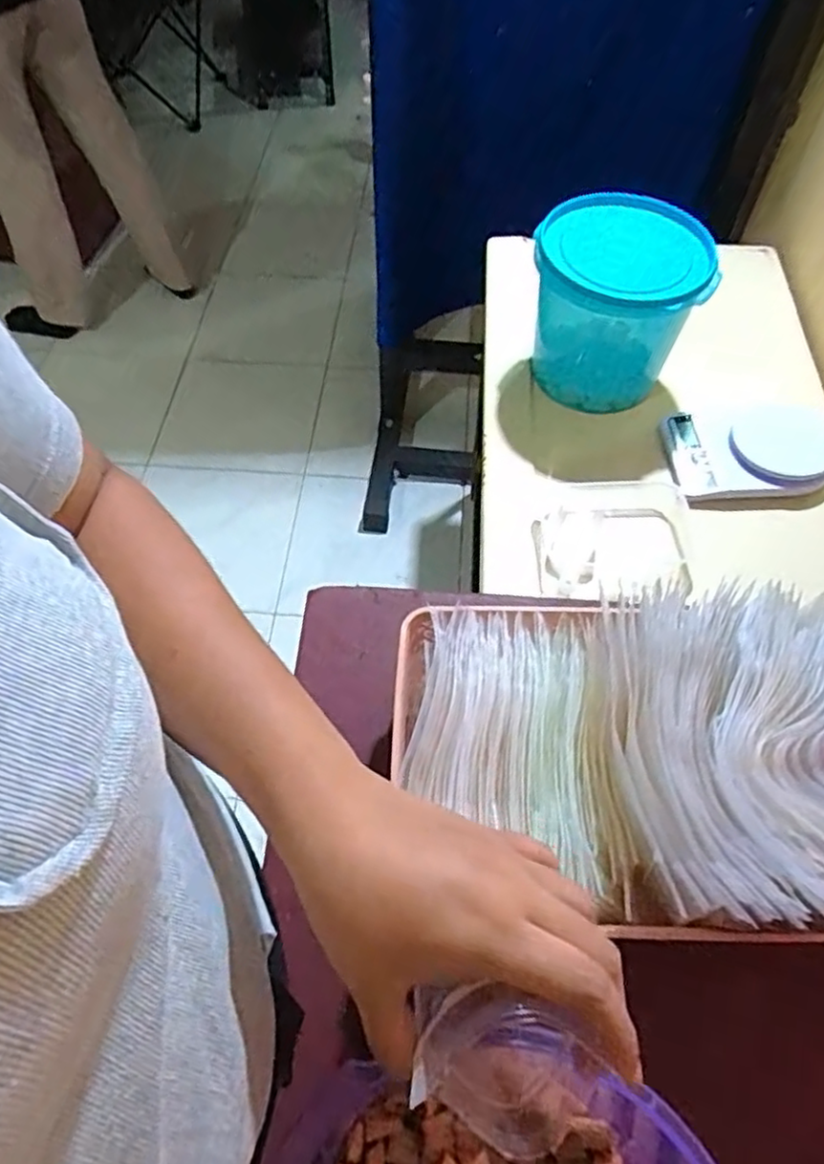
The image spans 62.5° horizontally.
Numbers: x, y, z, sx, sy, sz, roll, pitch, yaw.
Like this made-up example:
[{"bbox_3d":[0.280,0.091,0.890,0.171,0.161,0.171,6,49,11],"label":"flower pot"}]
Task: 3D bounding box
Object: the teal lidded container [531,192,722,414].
[{"bbox_3d":[0.247,-0.336,0.862,0.203,0.216,0.161,14,59,9],"label":"teal lidded container"}]

